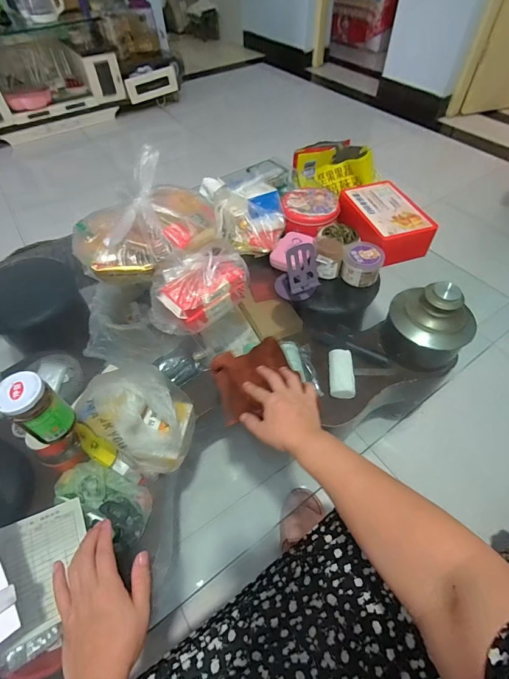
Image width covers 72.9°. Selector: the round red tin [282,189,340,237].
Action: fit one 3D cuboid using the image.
[{"bbox_3d":[0.130,-0.296,0.799,0.124,0.041,0.119,-1,52,1],"label":"round red tin"}]

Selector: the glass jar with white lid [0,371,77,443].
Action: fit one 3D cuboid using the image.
[{"bbox_3d":[-0.303,0.093,0.480,0.057,0.100,0.056,-1,52,1],"label":"glass jar with white lid"}]

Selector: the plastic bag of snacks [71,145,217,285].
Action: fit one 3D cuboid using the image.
[{"bbox_3d":[-0.218,-0.240,0.705,0.286,0.140,0.239,-21,54,-13],"label":"plastic bag of snacks"}]

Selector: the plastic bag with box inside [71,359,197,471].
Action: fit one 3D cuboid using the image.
[{"bbox_3d":[-0.209,0.132,0.647,0.205,0.106,0.163,26,58,20],"label":"plastic bag with box inside"}]

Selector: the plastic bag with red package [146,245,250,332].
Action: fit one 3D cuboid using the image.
[{"bbox_3d":[-0.109,-0.098,0.645,0.187,0.101,0.127,-36,59,-23],"label":"plastic bag with red package"}]

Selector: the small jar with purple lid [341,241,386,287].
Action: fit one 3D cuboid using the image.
[{"bbox_3d":[0.220,-0.154,0.709,0.075,0.058,0.078,-1,52,1],"label":"small jar with purple lid"}]

